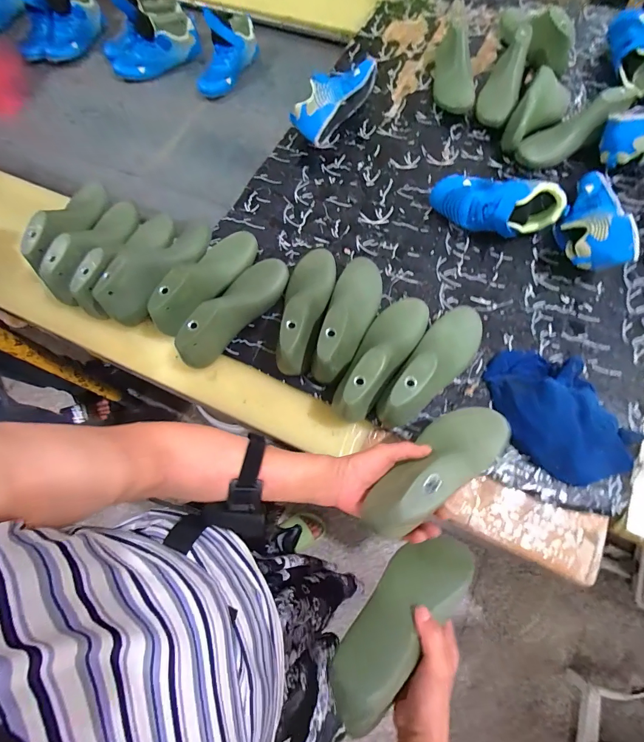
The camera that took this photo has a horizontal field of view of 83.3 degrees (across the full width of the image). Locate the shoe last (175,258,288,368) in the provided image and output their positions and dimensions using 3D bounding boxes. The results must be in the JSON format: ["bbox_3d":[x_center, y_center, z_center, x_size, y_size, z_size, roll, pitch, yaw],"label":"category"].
[{"bbox_3d":[-0.146,-0.109,0.606,0.070,0.107,0.233,33,75,13],"label":"shoe last"}]

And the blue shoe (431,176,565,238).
[{"bbox_3d":[0.316,-0.302,0.656,0.225,0.083,0.109,8,71,5],"label":"blue shoe"}]

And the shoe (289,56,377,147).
[{"bbox_3d":[0.025,-0.580,0.782,0.076,0.087,0.193,43,78,15],"label":"shoe"}]

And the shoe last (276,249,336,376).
[{"bbox_3d":[-0.028,-0.115,0.591,0.085,0.081,0.240,7,71,5],"label":"shoe last"}]

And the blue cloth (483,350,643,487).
[{"bbox_3d":[0.346,0.057,0.532,0.158,0.067,0.214,-24,72,-6],"label":"blue cloth"}]

